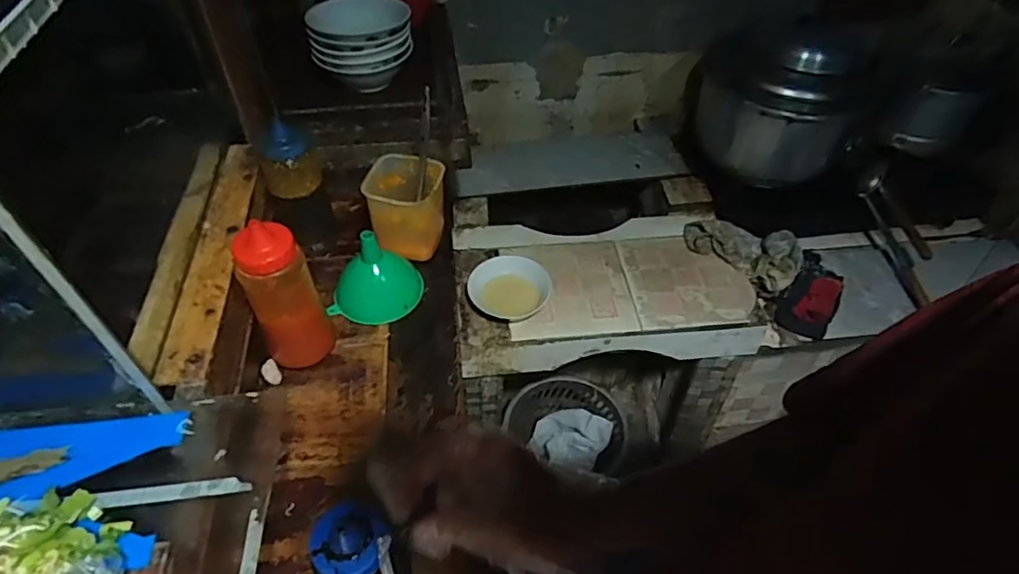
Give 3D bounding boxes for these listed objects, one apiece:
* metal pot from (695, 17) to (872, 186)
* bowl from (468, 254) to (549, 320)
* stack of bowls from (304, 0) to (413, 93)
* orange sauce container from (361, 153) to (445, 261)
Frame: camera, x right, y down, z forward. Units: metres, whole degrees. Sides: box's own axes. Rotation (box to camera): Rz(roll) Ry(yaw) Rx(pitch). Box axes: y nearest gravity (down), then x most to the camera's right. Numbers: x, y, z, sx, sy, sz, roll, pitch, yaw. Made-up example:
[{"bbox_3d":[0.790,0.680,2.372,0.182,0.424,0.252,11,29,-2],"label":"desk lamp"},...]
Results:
[{"bbox_3d":[0.590,-0.410,1.258,0.305,0.282,0.298,0,48,0],"label":"metal pot"},{"bbox_3d":[0.000,0.005,1.116,0.155,0.063,0.130,-8,49,-7],"label":"bowl"},{"bbox_3d":[-0.231,-0.391,0.938,0.149,0.113,0.122,4,48,4],"label":"stack of bowls"},{"bbox_3d":[-0.137,-0.105,0.790,0.098,0.113,0.094,-1,48,-2],"label":"orange sauce container"}]

